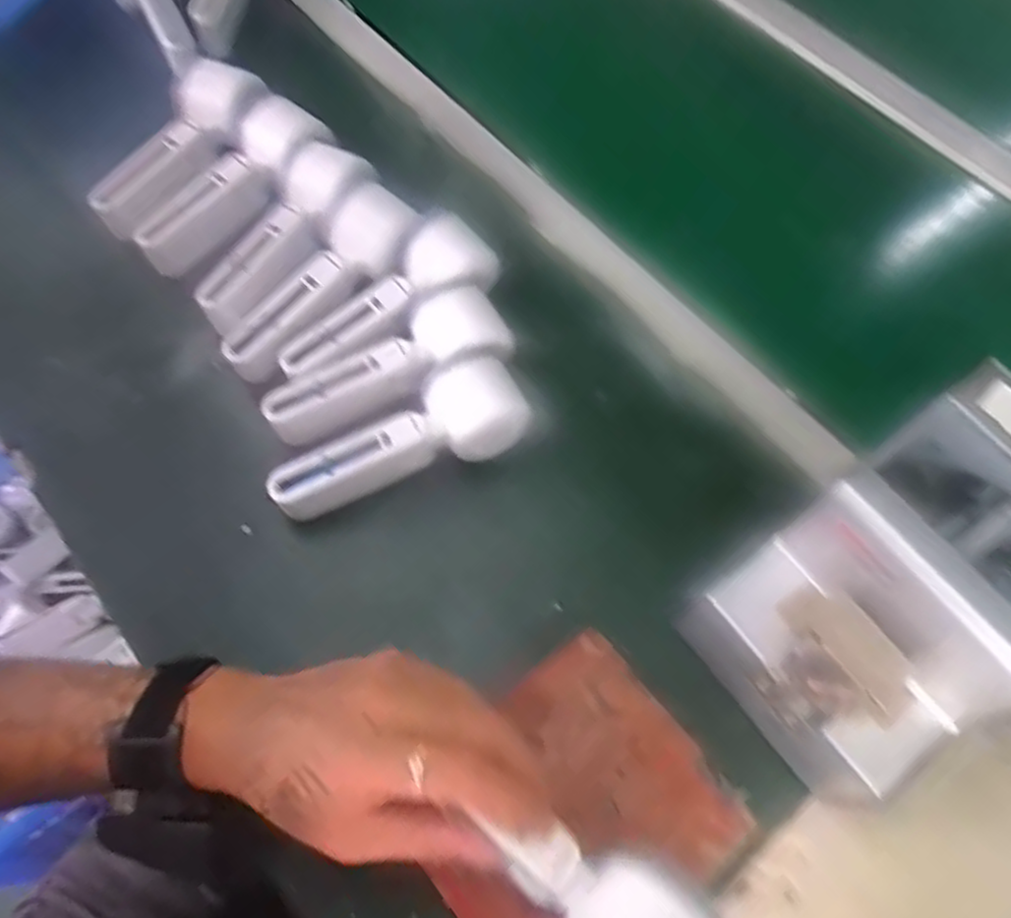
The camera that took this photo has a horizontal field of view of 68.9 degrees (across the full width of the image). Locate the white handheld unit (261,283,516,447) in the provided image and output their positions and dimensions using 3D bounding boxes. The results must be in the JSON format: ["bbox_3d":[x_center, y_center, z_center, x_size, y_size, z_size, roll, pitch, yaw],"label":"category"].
[{"bbox_3d":[-0.080,-0.062,0.493,0.166,0.047,0.054,-24,67,-13],"label":"white handheld unit"}]

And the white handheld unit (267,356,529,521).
[{"bbox_3d":[-0.067,-0.010,0.468,0.164,0.050,0.057,-26,68,-14],"label":"white handheld unit"}]

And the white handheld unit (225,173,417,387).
[{"bbox_3d":[-0.129,-0.120,0.504,0.041,0.040,0.157,40,83,16],"label":"white handheld unit"}]

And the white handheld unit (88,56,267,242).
[{"bbox_3d":[-0.246,-0.236,0.558,0.039,0.047,0.159,41,88,16],"label":"white handheld unit"}]

